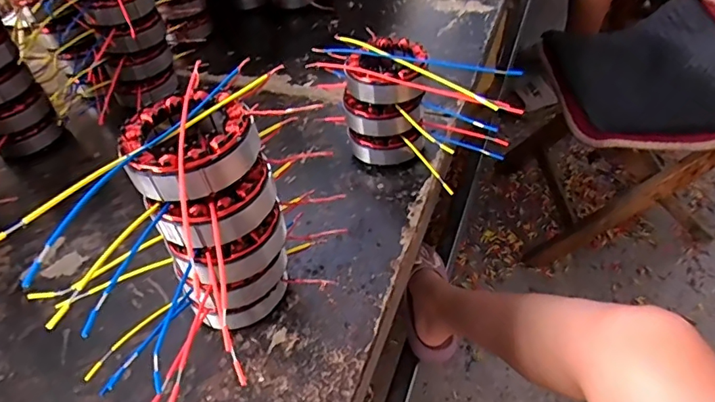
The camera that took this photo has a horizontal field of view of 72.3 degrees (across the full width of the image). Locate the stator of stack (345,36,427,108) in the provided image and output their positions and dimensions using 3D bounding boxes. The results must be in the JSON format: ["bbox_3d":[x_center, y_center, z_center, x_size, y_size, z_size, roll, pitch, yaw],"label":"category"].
[{"bbox_3d":[0.032,-0.134,0.513,0.083,0.041,0.090,6,47,13],"label":"stator of stack"}]

